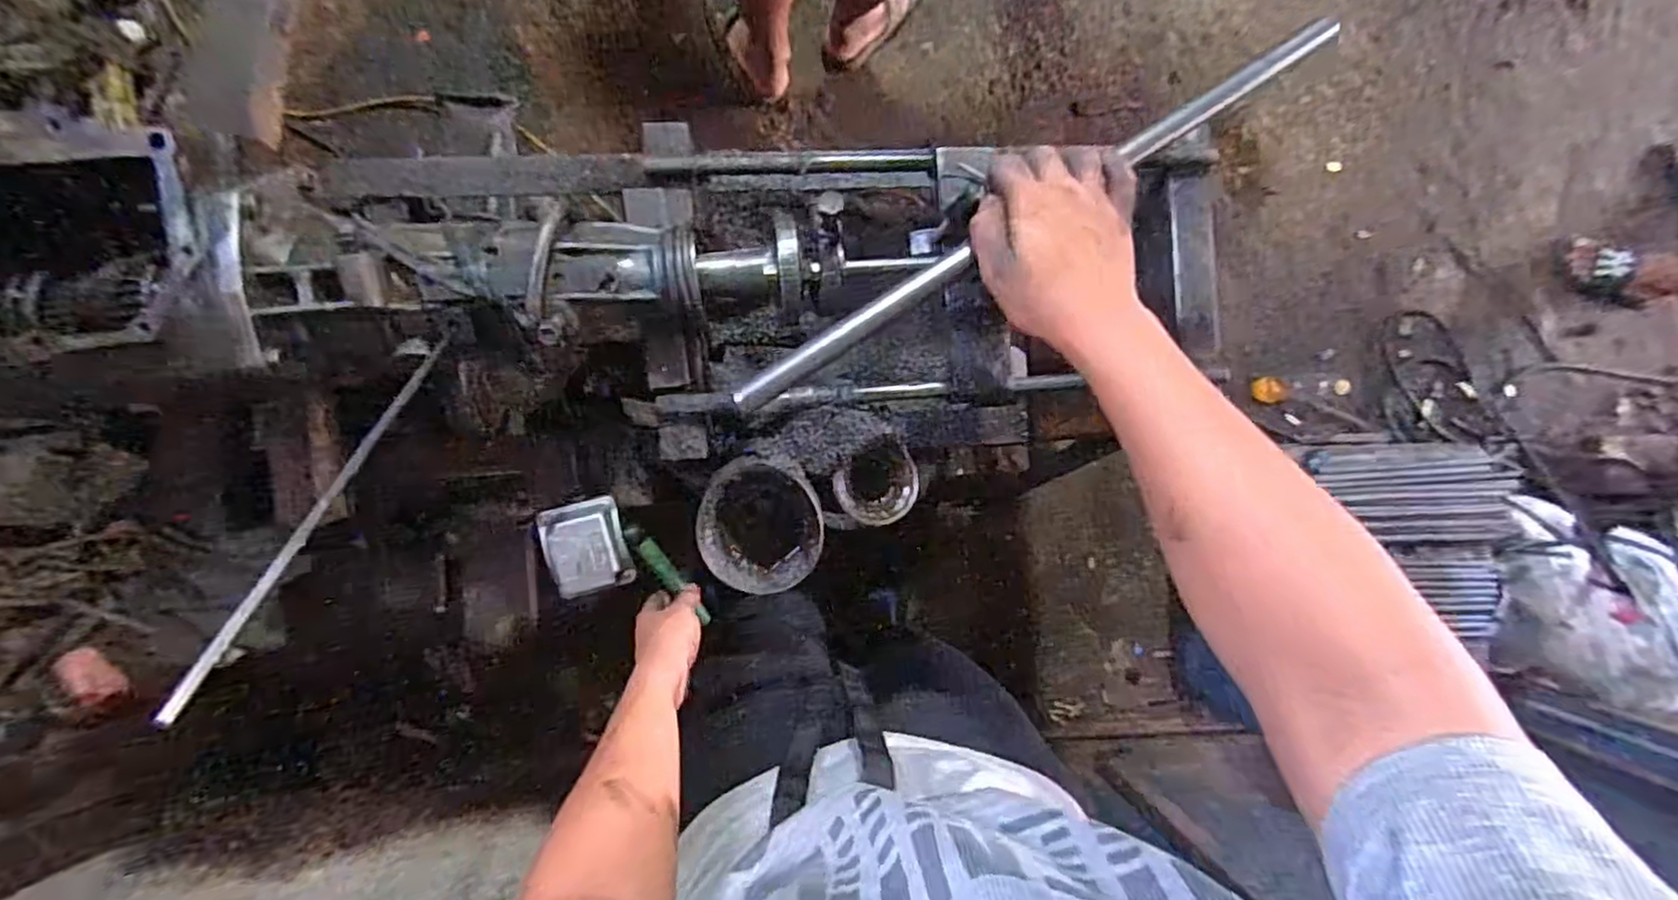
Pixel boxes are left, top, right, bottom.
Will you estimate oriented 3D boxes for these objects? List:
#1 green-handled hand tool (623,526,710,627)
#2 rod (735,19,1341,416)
[{"bbox_3d":[-0.167,0.126,0.711,0.017,0.019,0.129,-37,112,-7],"label":"green-handled hand tool"},{"bbox_3d":[0.136,-0.157,0.450,0.468,0.019,0.018,-33,94,-7],"label":"rod"}]

